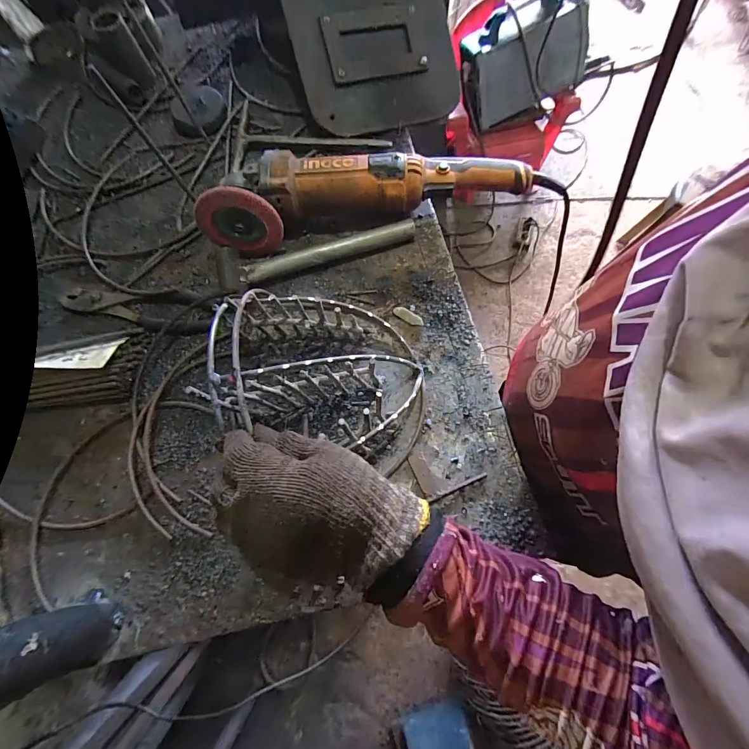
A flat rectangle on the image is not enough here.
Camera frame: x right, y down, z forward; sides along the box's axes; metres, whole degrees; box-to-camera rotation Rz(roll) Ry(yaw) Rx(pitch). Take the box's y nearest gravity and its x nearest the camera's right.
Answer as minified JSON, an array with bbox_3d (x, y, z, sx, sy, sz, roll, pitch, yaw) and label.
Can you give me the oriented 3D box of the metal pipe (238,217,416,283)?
[{"bbox_3d":[-0.056,-0.151,0.448,0.215,0.021,0.024,-17,72,-3],"label":"metal pipe"}]

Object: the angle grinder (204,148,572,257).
[{"bbox_3d":[0.016,-0.216,0.436,0.425,0.079,0.097,-1,72,2],"label":"angle grinder"}]

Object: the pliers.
[{"bbox_3d":[-0.294,-0.079,0.442,0.188,0.013,0.056,1,72,2],"label":"pliers"}]

